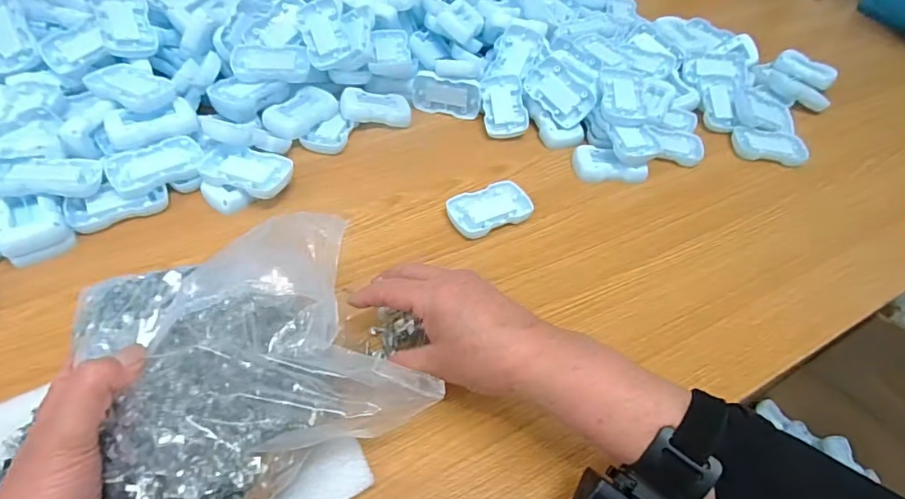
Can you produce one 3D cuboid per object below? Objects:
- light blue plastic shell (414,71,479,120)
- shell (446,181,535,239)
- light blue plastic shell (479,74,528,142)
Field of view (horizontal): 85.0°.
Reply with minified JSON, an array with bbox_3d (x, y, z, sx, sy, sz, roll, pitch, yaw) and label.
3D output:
[{"bbox_3d":[-0.008,-0.197,0.634,0.086,0.055,0.019,8,49,0],"label":"light blue plastic shell"},{"bbox_3d":[0.040,-0.043,0.532,0.089,0.016,0.051,-20,54,-22],"label":"shell"},{"bbox_3d":[0.066,-0.185,0.635,0.053,0.012,0.087,-9,70,6],"label":"light blue plastic shell"}]

